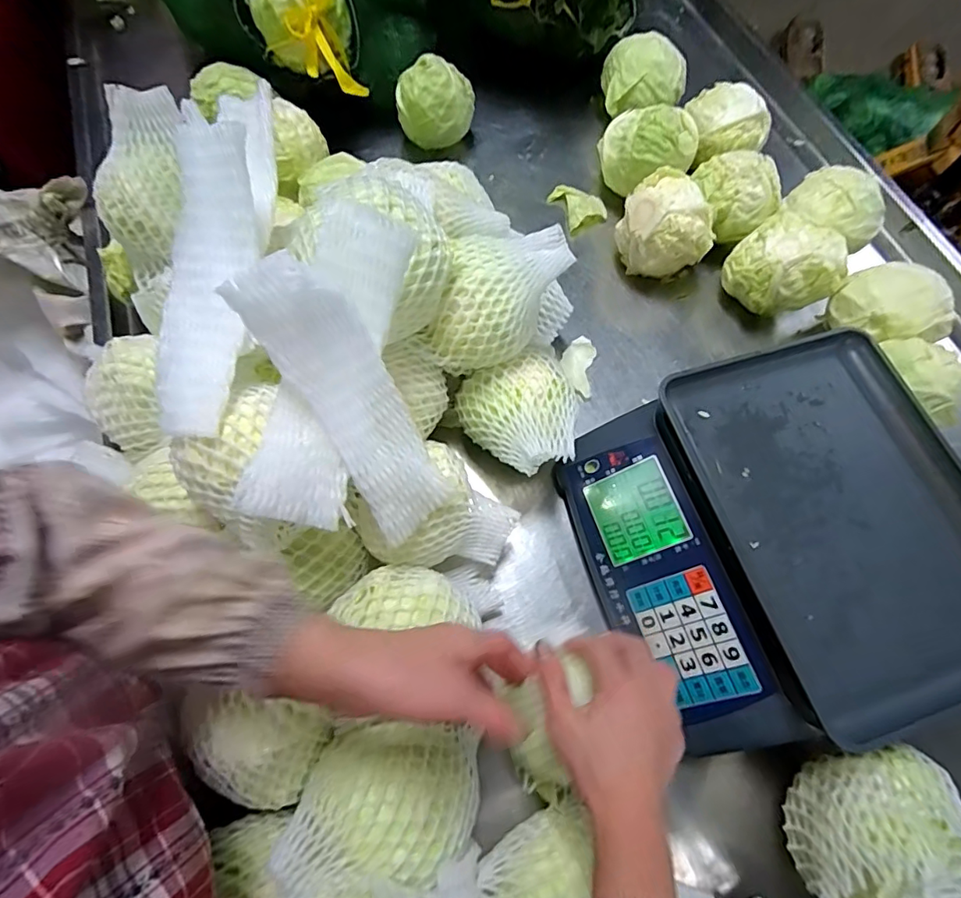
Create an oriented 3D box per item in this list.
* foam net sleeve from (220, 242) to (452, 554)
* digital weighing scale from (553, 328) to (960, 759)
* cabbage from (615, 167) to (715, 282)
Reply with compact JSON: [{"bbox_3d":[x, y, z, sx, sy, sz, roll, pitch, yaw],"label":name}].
[{"bbox_3d":[-0.090,-0.028,0.376,0.069,0.233,0.029,-36,32,-15],"label":"foam net sleeve"},{"bbox_3d":[0.286,0.086,0.499,0.326,0.130,0.326,-16,69,-9],"label":"digital weighing scale"},{"bbox_3d":[0.235,-0.286,0.663,0.091,0.113,0.117,-17,70,-9],"label":"cabbage"}]

